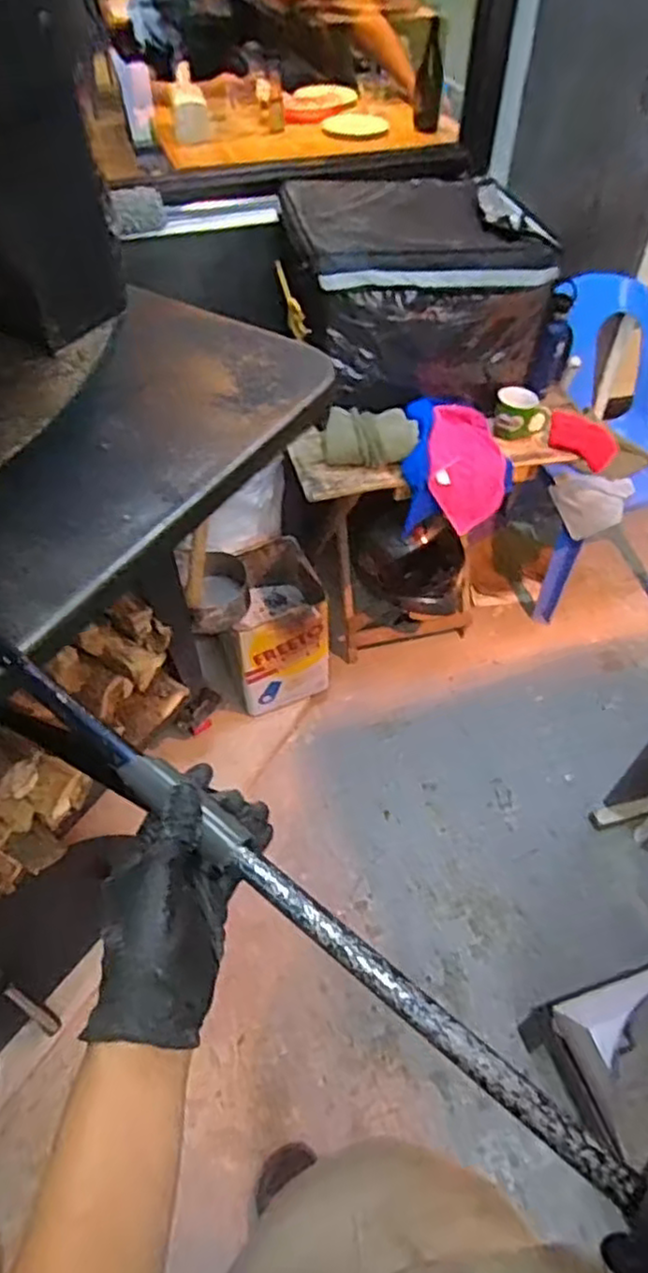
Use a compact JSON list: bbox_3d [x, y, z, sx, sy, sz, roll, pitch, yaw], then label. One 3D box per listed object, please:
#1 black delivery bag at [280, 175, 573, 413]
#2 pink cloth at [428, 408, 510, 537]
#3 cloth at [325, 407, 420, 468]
[{"bbox_3d":[0.205,-0.745,1.495,0.540,0.316,0.421,-12,52,-10],"label":"black delivery bag"},{"bbox_3d":[0.307,-0.373,1.525,0.166,0.149,0.237,5,51,4],"label":"pink cloth"},{"bbox_3d":[0.092,-0.408,1.401,0.181,0.084,0.122,-19,53,-16],"label":"cloth"}]

